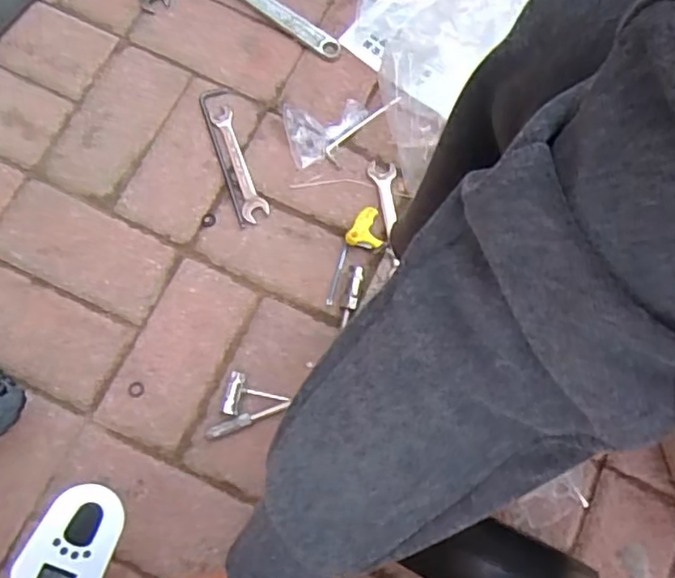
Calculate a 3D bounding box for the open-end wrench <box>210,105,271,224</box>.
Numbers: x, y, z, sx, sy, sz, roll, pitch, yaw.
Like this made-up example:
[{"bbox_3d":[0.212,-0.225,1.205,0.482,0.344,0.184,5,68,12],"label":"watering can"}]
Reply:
[{"bbox_3d":[-0.112,-0.144,0.695,0.029,0.005,0.141,-20,81,-5],"label":"open-end wrench"}]

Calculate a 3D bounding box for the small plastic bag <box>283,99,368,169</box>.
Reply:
[{"bbox_3d":[-0.013,-0.191,0.707,0.094,0.025,0.077,-16,75,-6],"label":"small plastic bag"}]

